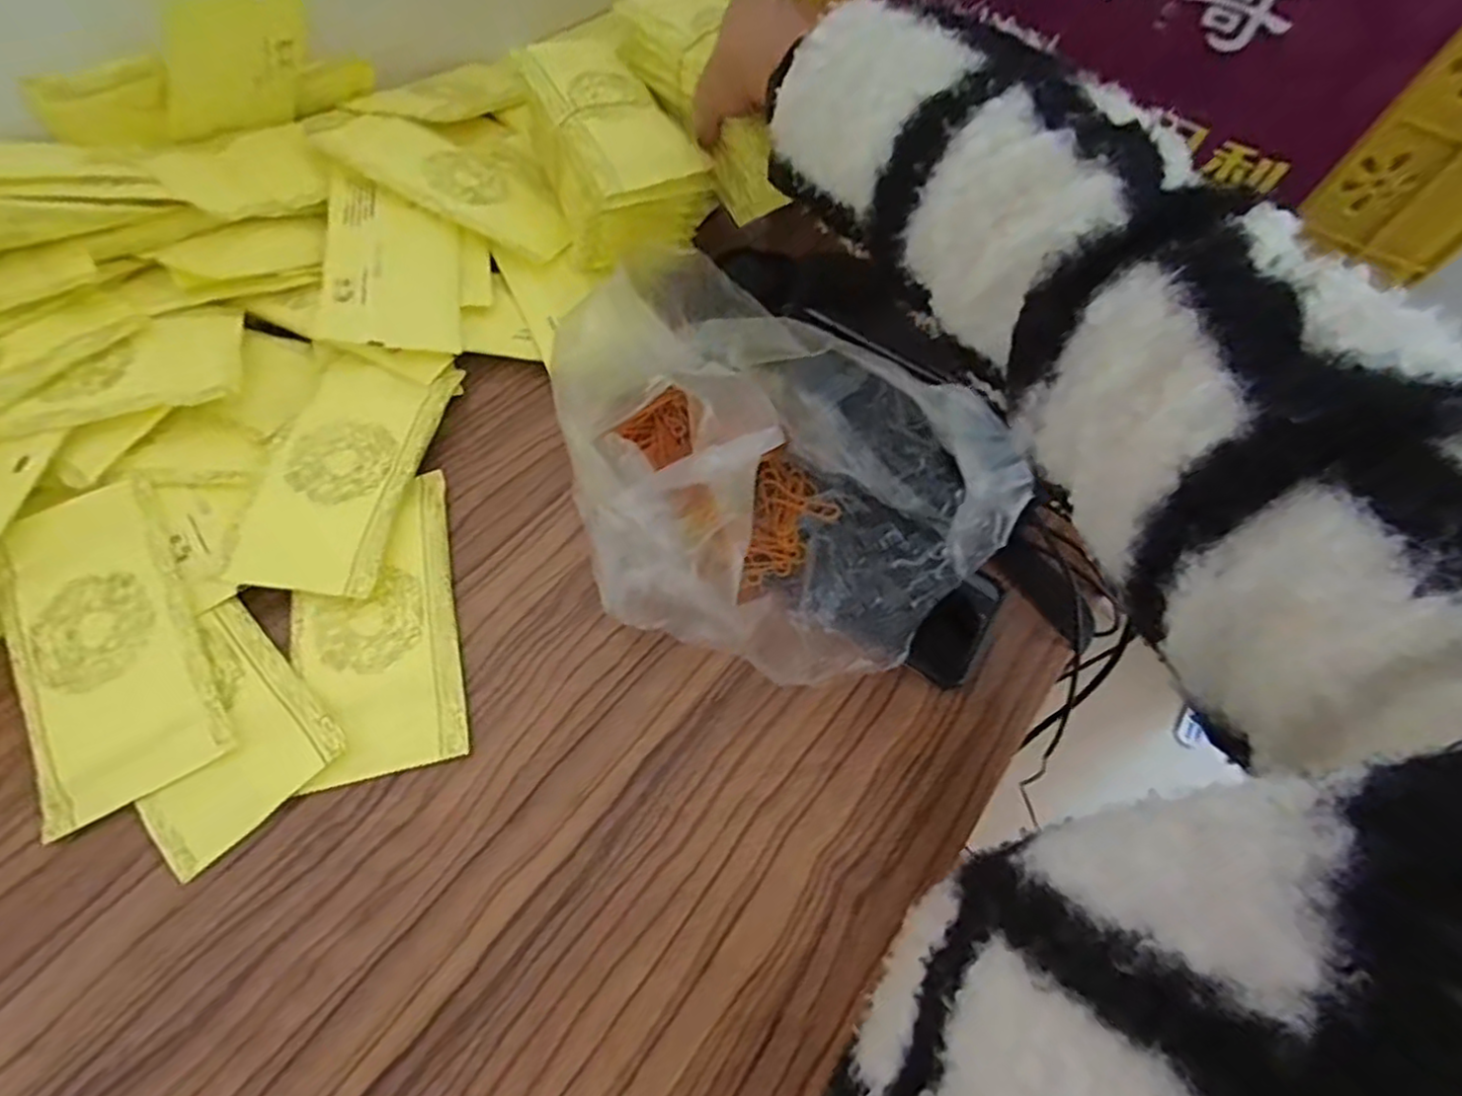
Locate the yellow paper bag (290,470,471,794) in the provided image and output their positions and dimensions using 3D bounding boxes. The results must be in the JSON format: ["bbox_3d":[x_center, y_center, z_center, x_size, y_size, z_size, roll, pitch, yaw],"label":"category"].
[{"bbox_3d":[-0.193,0.037,0.367,0.081,0.009,0.166,-11,65,-12],"label":"yellow paper bag"}]

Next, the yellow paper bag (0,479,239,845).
[{"bbox_3d":[-0.317,0.045,0.343,0.080,0.007,0.170,-26,72,-14],"label":"yellow paper bag"}]

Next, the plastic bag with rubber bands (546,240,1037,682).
[{"bbox_3d":[0.019,-0.026,0.347,0.210,0.164,0.142,31,56,18],"label":"plastic bag with rubber bands"}]

